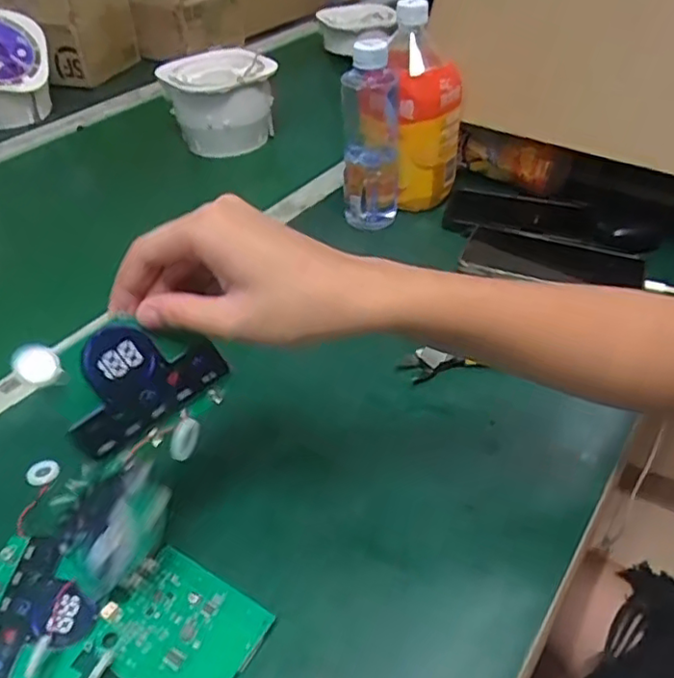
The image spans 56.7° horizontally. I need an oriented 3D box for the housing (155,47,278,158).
[{"bbox_3d":[-0.151,-0.300,0.801,0.113,0.108,0.127,-33,48,-32],"label":"housing"}]

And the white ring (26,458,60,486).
[{"bbox_3d":[-0.200,0.090,0.426,0.018,0.004,0.020,26,47,29],"label":"white ring"}]

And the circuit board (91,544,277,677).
[{"bbox_3d":[-0.085,0.157,0.338,0.082,0.008,0.066,21,45,26],"label":"circuit board"}]

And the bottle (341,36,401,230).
[{"bbox_3d":[0.035,-0.203,0.630,0.056,0.183,0.055,1,40,4],"label":"bottle"}]

